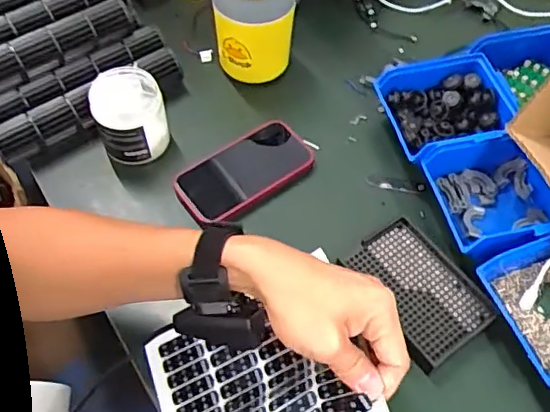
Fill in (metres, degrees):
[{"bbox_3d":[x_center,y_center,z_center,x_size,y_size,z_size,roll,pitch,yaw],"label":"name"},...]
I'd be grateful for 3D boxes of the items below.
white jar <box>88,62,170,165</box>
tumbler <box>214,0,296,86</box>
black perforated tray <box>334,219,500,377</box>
[{"bbox_3d":[-0.160,-0.098,0.639,0.075,0.078,0.076,-12,59,-9],"label":"white jar"},{"bbox_3d":[-0.025,-0.216,0.683,0.087,0.139,0.084,1,57,-1],"label":"tumbler"},{"bbox_3d":[0.138,0.079,0.551,0.088,0.011,0.133,-28,62,-18],"label":"black perforated tray"}]

